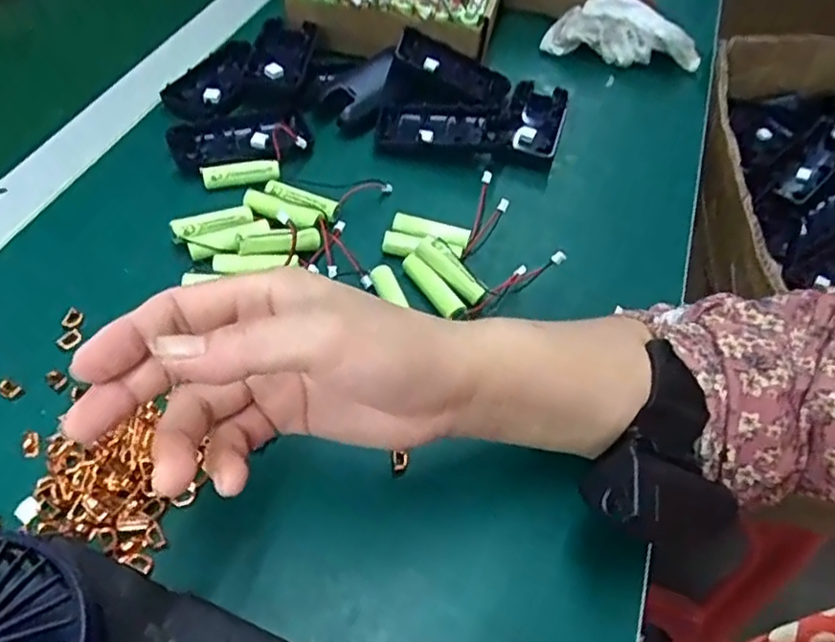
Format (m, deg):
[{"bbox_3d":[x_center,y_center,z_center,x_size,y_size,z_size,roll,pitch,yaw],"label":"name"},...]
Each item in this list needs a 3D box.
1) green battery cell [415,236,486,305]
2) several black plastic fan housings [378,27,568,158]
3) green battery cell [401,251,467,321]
[{"bbox_3d":[0.020,-0.032,0.396,0.051,0.011,0.016,45,61,12],"label":"green battery cell"},{"bbox_3d":[0.041,-0.159,0.473,0.127,0.027,0.100,13,54,6],"label":"several black plastic fan housings"},{"bbox_3d":[0.009,-0.021,0.394,0.011,0.011,0.053,-31,62,-24],"label":"green battery cell"}]

